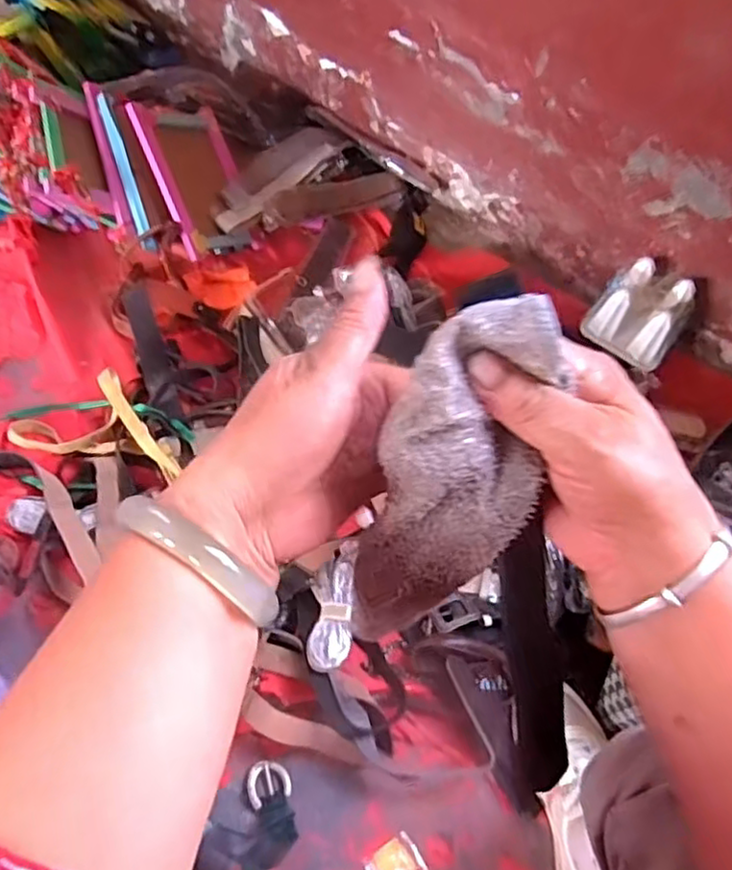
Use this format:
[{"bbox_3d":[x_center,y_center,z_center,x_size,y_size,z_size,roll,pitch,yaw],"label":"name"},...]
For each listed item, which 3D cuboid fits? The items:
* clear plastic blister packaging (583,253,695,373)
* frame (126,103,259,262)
[{"bbox_3d":[0.392,-0.173,0.971,0.121,0.095,0.096,37,65,15],"label":"clear plastic blister packaging"},{"bbox_3d":[-0.242,-0.375,1.002,0.158,0.026,0.212,-32,106,-56],"label":"frame"}]

